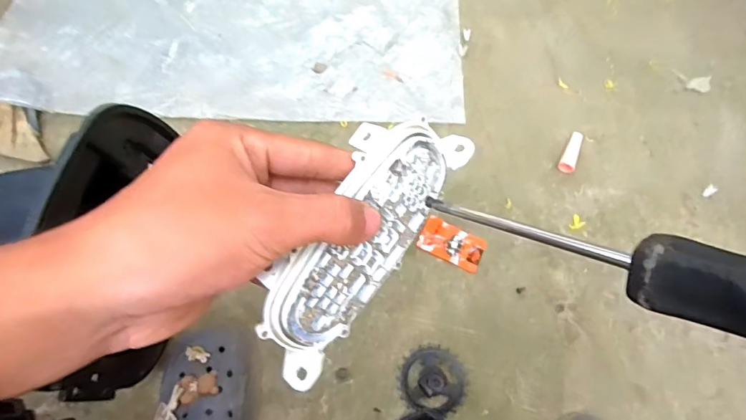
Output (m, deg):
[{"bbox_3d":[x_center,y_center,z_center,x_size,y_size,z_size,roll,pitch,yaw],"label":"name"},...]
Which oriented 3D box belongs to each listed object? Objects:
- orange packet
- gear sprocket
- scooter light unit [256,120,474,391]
[{"bbox_3d":[0.111,0.048,0.639,0.090,0.006,0.051,26,72,10],"label":"orange packet"},{"bbox_3d":[0.077,0.211,0.566,0.081,0.028,0.075,10,70,5],"label":"gear sprocket"},{"bbox_3d":[-0.006,0.014,0.224,0.055,0.018,0.149,37,79,-29],"label":"scooter light unit"}]

